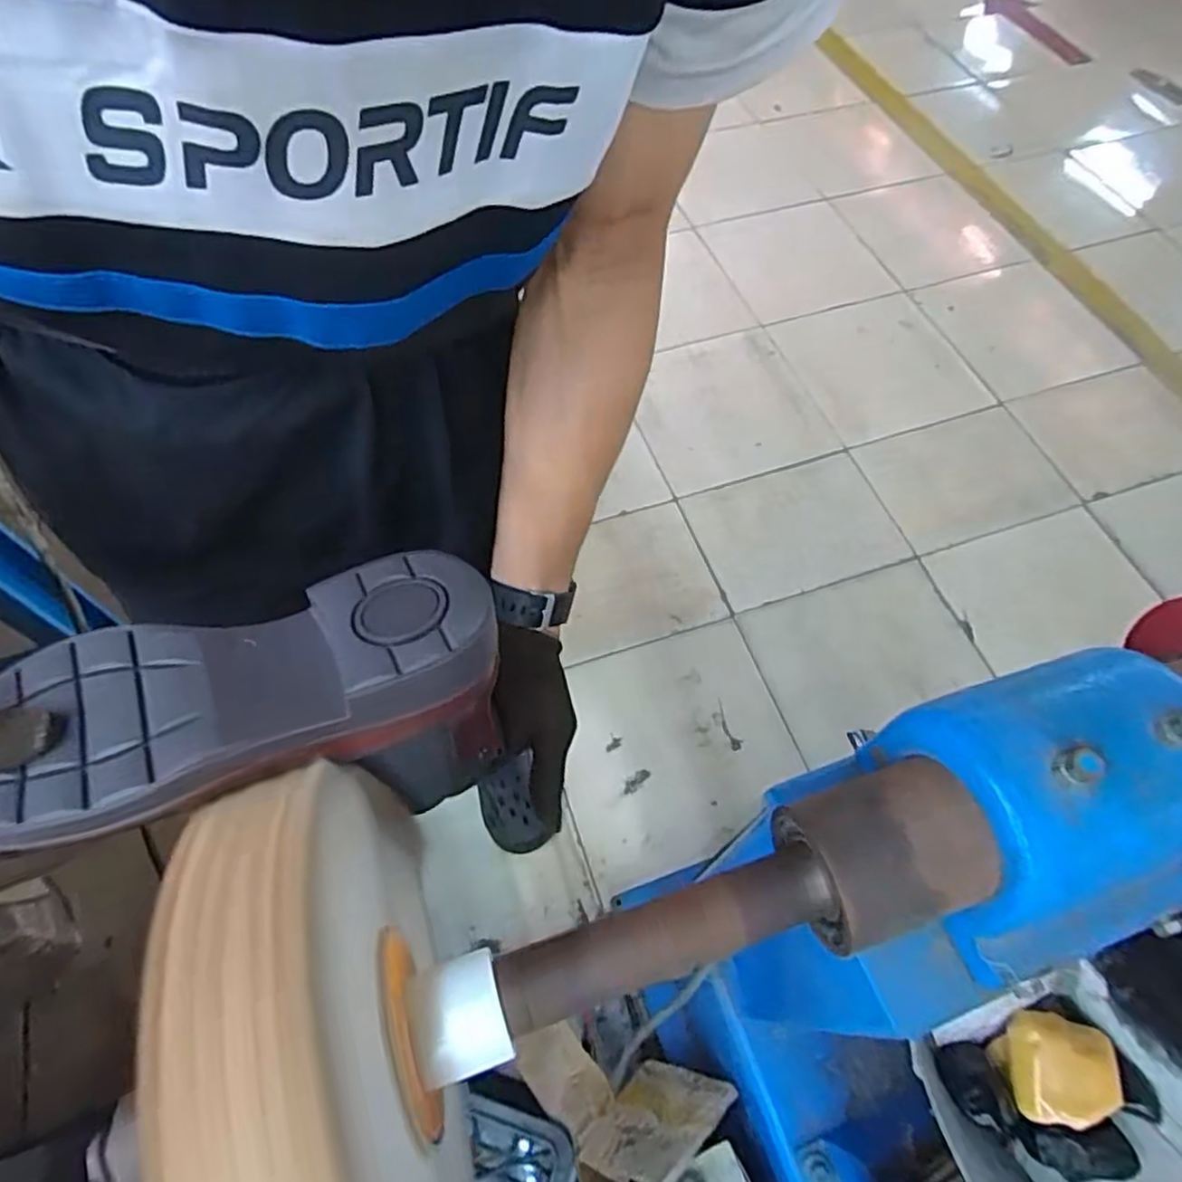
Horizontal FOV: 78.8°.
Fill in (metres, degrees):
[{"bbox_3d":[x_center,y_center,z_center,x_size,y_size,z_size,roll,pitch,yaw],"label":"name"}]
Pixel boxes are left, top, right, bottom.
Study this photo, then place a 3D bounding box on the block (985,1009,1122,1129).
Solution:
[{"bbox_3d":[0.290,0.300,0.454,0.057,0.048,0.060,8,61,4],"label":"block"}]

